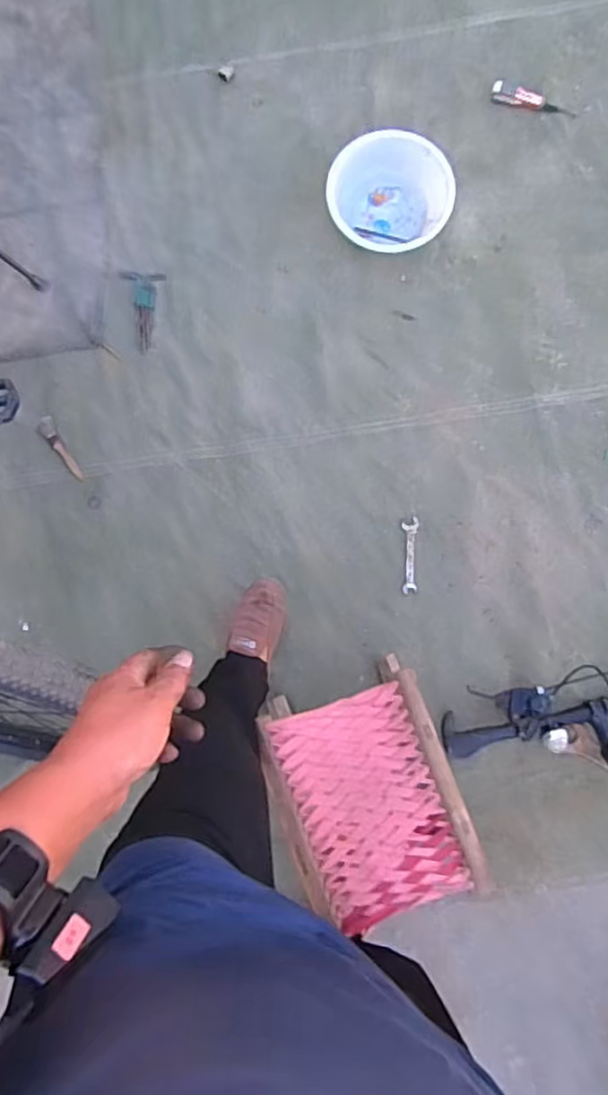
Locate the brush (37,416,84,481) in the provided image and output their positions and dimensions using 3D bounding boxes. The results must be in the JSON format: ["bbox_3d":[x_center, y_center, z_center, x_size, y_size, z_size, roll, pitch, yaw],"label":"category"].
[{"bbox_3d":[-0.501,-0.200,1.315,0.035,0.010,0.154,-31,83,-3],"label":"brush"}]

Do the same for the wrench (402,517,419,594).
[{"bbox_3d":[0.208,0.015,1.259,0.031,0.009,0.148,2,82,2],"label":"wrench"}]

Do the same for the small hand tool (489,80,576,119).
[{"bbox_3d":[0.494,-0.954,1.375,0.185,0.020,0.041,17,83,4],"label":"small hand tool"}]

